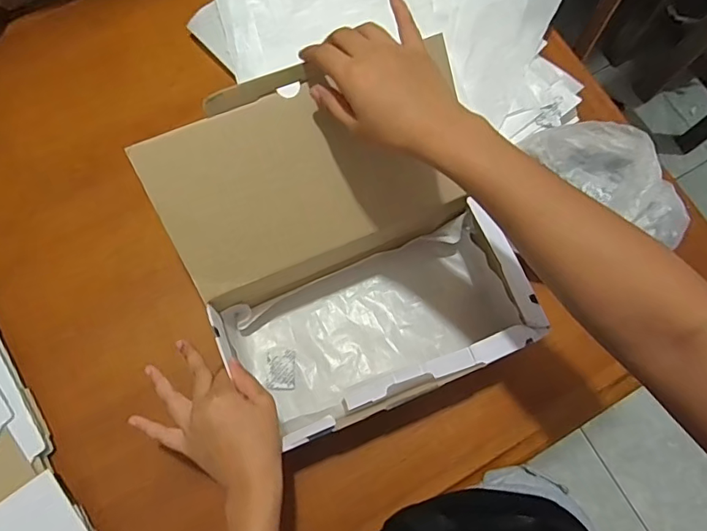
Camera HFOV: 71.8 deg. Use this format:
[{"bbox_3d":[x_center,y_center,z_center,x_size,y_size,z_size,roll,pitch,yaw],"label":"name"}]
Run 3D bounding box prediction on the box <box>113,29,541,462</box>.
[{"bbox_3d":[-0.004,-0.007,0.458,0.274,0.185,0.269,-21,78,-7],"label":"box"}]

